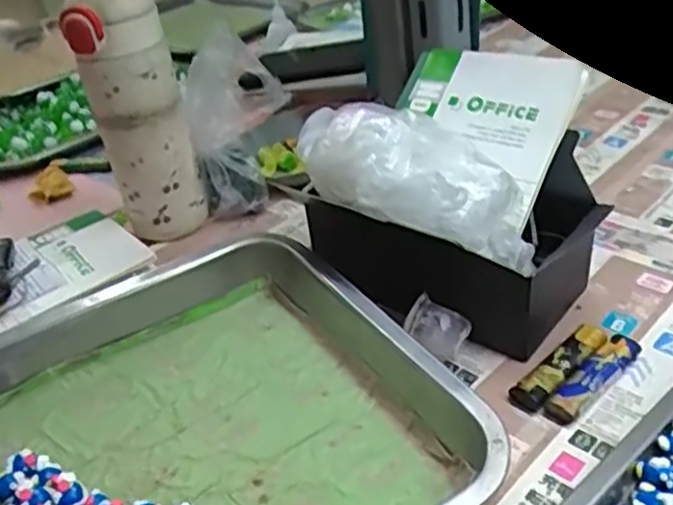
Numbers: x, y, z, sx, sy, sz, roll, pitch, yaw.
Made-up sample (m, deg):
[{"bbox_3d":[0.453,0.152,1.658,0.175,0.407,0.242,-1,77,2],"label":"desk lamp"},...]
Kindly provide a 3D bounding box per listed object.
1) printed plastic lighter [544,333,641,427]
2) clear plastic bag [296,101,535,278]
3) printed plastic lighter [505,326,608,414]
[{"bbox_3d":[0.158,0.076,0.437,0.081,0.014,0.019,-31,40,-32],"label":"printed plastic lighter"},{"bbox_3d":[0.056,-0.046,0.480,0.174,0.063,0.077,28,43,14],"label":"clear plastic bag"},{"bbox_3d":[0.141,0.072,0.449,0.081,0.013,0.023,-31,39,-32],"label":"printed plastic lighter"}]

